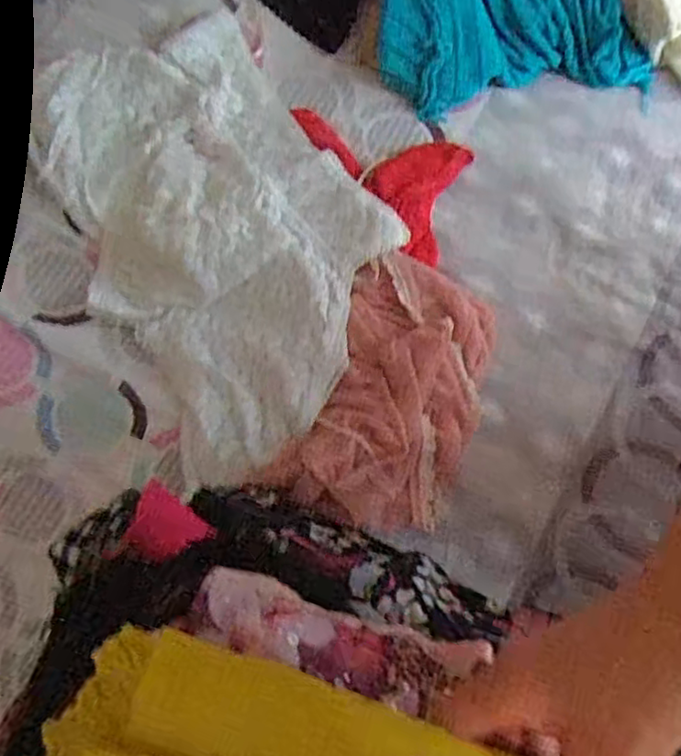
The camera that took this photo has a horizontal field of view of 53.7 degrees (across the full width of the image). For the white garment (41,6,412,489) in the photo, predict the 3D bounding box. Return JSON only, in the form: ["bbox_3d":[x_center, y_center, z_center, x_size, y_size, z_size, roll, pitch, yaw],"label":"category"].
[{"bbox_3d":[-0.117,-0.154,0.637,0.256,0.038,0.437,-31,77,-6],"label":"white garment"}]

